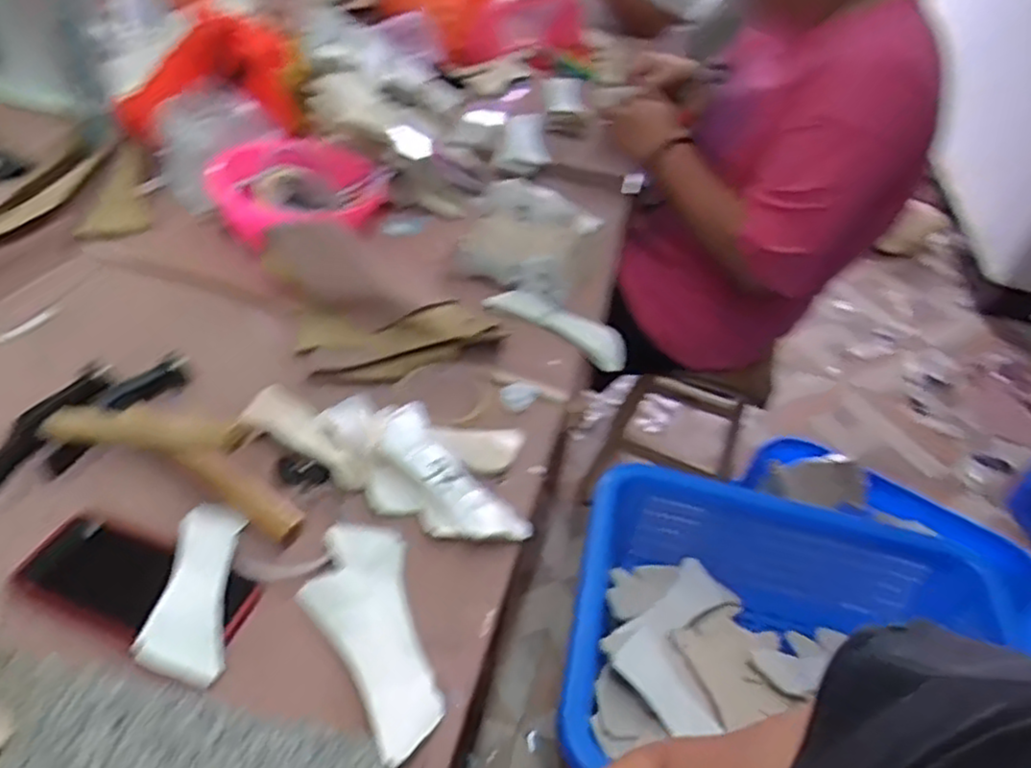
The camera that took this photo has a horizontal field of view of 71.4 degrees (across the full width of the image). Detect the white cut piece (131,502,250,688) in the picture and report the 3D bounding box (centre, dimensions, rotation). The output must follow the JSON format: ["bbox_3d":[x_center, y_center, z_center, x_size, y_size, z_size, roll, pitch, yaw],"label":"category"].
[{"bbox_3d":[-0.233,0.148,0.532,0.058,0.010,0.146,6,40,-7],"label":"white cut piece"}]

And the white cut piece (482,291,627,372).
[{"bbox_3d":[0.052,-0.071,0.849,0.177,0.024,0.053,27,48,21],"label":"white cut piece"}]

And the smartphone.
[{"bbox_3d":[-0.277,0.149,0.529,0.167,0.017,0.074,17,45,11],"label":"smartphone"}]

